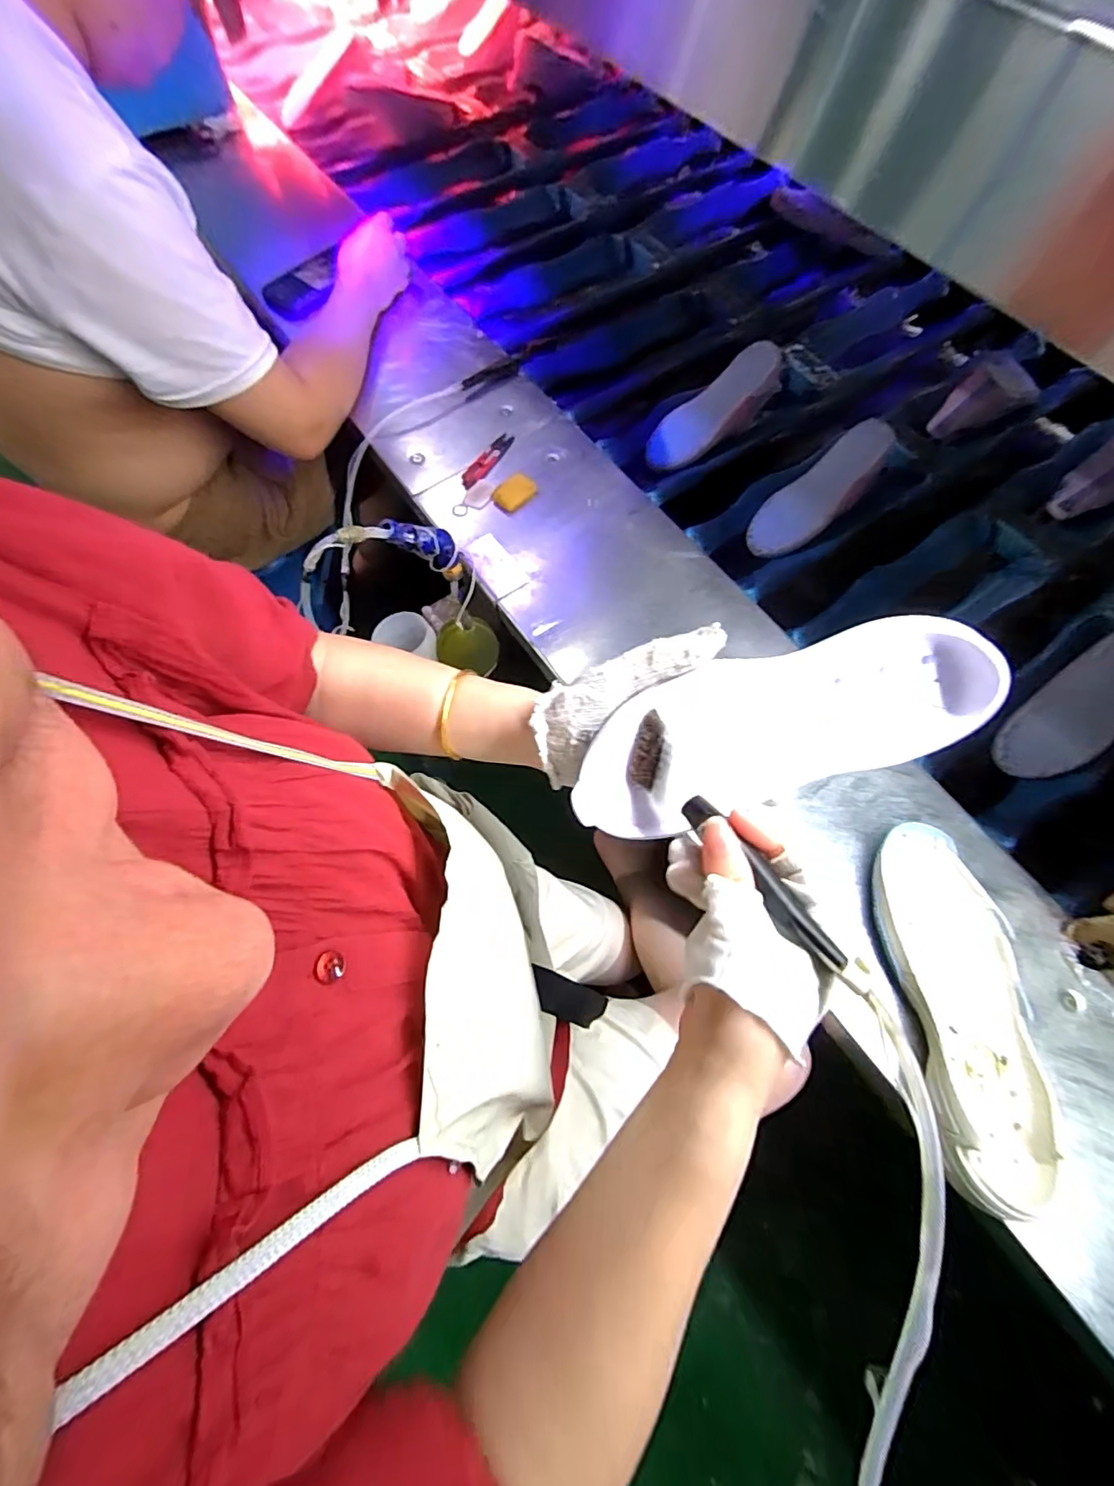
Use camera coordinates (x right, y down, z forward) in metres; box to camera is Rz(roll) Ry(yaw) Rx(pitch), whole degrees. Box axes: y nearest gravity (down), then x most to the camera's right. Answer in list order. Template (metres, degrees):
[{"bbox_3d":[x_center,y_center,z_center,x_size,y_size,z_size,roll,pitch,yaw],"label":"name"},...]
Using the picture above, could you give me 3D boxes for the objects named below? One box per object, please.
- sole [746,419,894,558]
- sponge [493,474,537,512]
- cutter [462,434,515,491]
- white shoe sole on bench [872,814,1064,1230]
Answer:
[{"bbox_3d":[0.337,-0.323,0.710,0.205,0.024,0.078,-43,71,10],"label":"sole"},{"bbox_3d":[-0.051,-0.308,0.682,0.036,0.017,0.048,40,74,17],"label":"sponge"},{"bbox_3d":[-0.089,-0.362,0.708,0.027,0.010,0.102,29,71,13],"label":"cutter"},{"bbox_3d":[0.333,0.208,0.459,0.098,0.048,0.272,-1,67,2],"label":"white shoe sole on bench"}]

